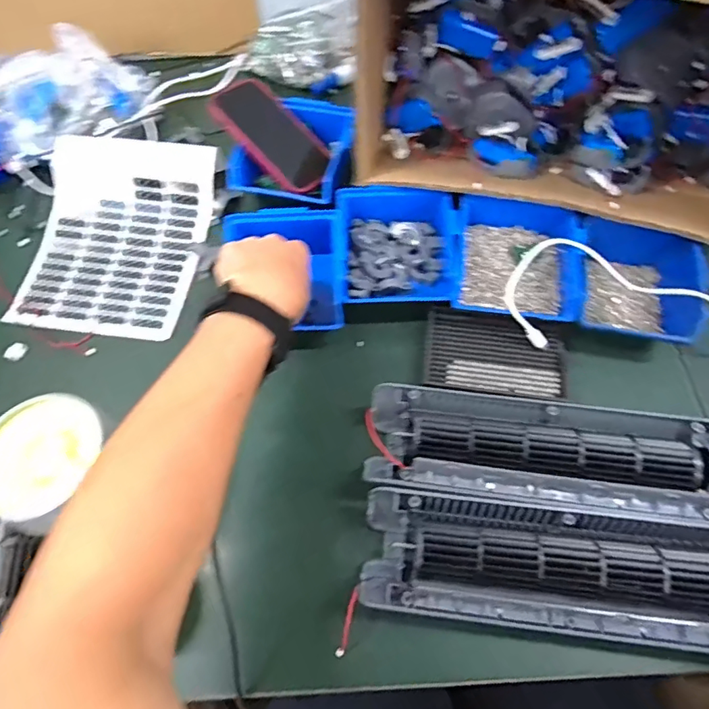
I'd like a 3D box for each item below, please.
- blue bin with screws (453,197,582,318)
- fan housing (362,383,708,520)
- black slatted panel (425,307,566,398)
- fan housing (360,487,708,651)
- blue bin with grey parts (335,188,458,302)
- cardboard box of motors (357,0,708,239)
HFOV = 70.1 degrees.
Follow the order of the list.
[{"bbox_3d":[0.163,-0.097,0.518,0.118,0.051,0.134,7,63,5],"label":"blue bin with screws"},{"bbox_3d":[0.166,0.084,0.428,0.304,0.054,0.089,6,63,6],"label":"fan housing"},{"bbox_3d":[0.140,-0.003,0.496,0.134,0.010,0.084,7,63,5],"label":"black slatted panel"},{"bbox_3d":[0.161,0.159,0.387,0.299,0.048,0.098,4,63,7],"label":"fan housing"},{"bbox_3d":[0.044,-0.115,0.535,0.121,0.051,0.139,1,63,3],"label":"blue bin with grey parts"},{"bbox_3d":[0.232,-0.293,0.497,0.410,0.237,0.280,15,64,10],"label":"cardboard box of motors"}]

